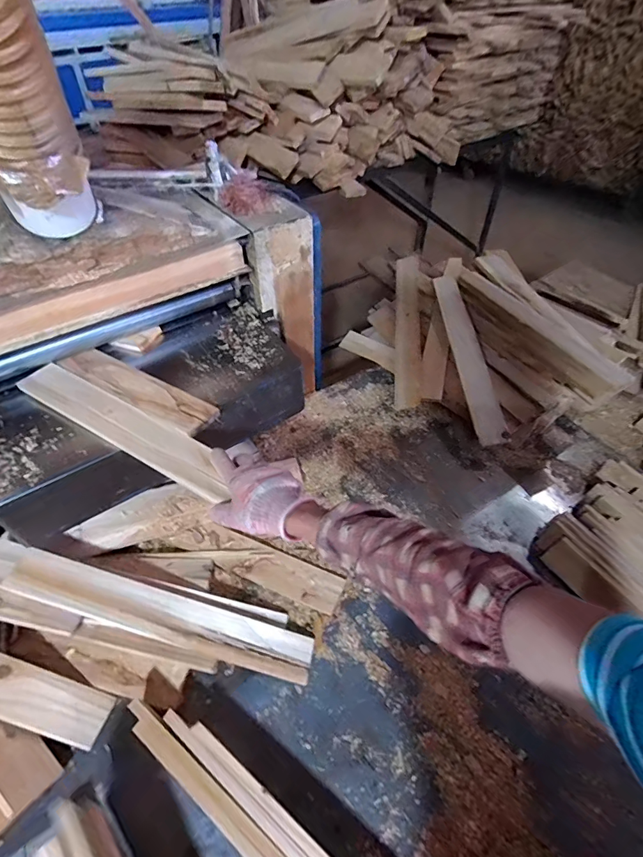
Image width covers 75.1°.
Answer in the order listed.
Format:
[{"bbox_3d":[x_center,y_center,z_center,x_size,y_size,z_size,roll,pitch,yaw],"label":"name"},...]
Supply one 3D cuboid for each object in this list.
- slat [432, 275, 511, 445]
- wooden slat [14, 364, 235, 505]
[{"bbox_3d":[0.361,-0.188,1.035,0.067,0.024,0.488,-18,65,22],"label":"slat"},{"bbox_3d":[-0.310,-0.005,0.657,0.409,0.019,0.070,27,53,17],"label":"wooden slat"}]

